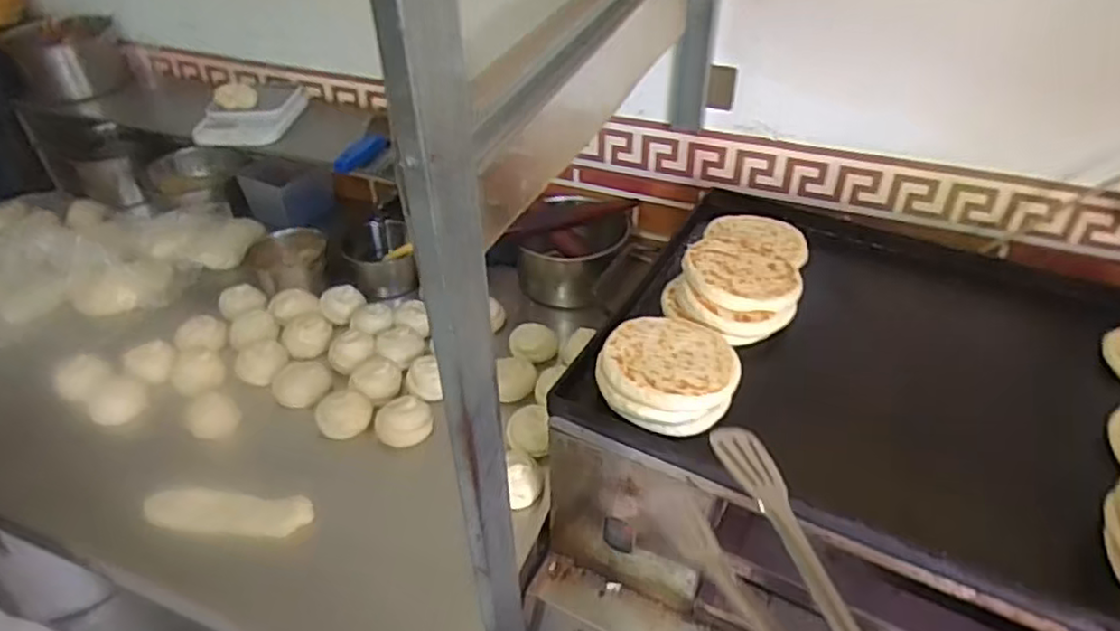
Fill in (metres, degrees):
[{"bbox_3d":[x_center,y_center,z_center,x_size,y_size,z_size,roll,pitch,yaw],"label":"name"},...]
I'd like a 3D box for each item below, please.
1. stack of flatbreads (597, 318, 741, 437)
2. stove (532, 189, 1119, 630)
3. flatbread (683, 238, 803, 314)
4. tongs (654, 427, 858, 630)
[{"bbox_3d":[0.109,0.061,0.731,0.124,0.056,0.130,-27,46,-29],"label":"stack of flatbreads"},{"bbox_3d":[0.378,0.166,0.827,0.667,0.340,0.615,17,42,20],"label":"stove"},{"bbox_3d":[0.216,-0.053,0.843,0.131,0.023,0.131,6,39,7],"label":"flatbread"},{"bbox_3d":[0.159,0.207,0.440,0.071,0.065,0.300,-13,46,-15],"label":"tongs"}]

